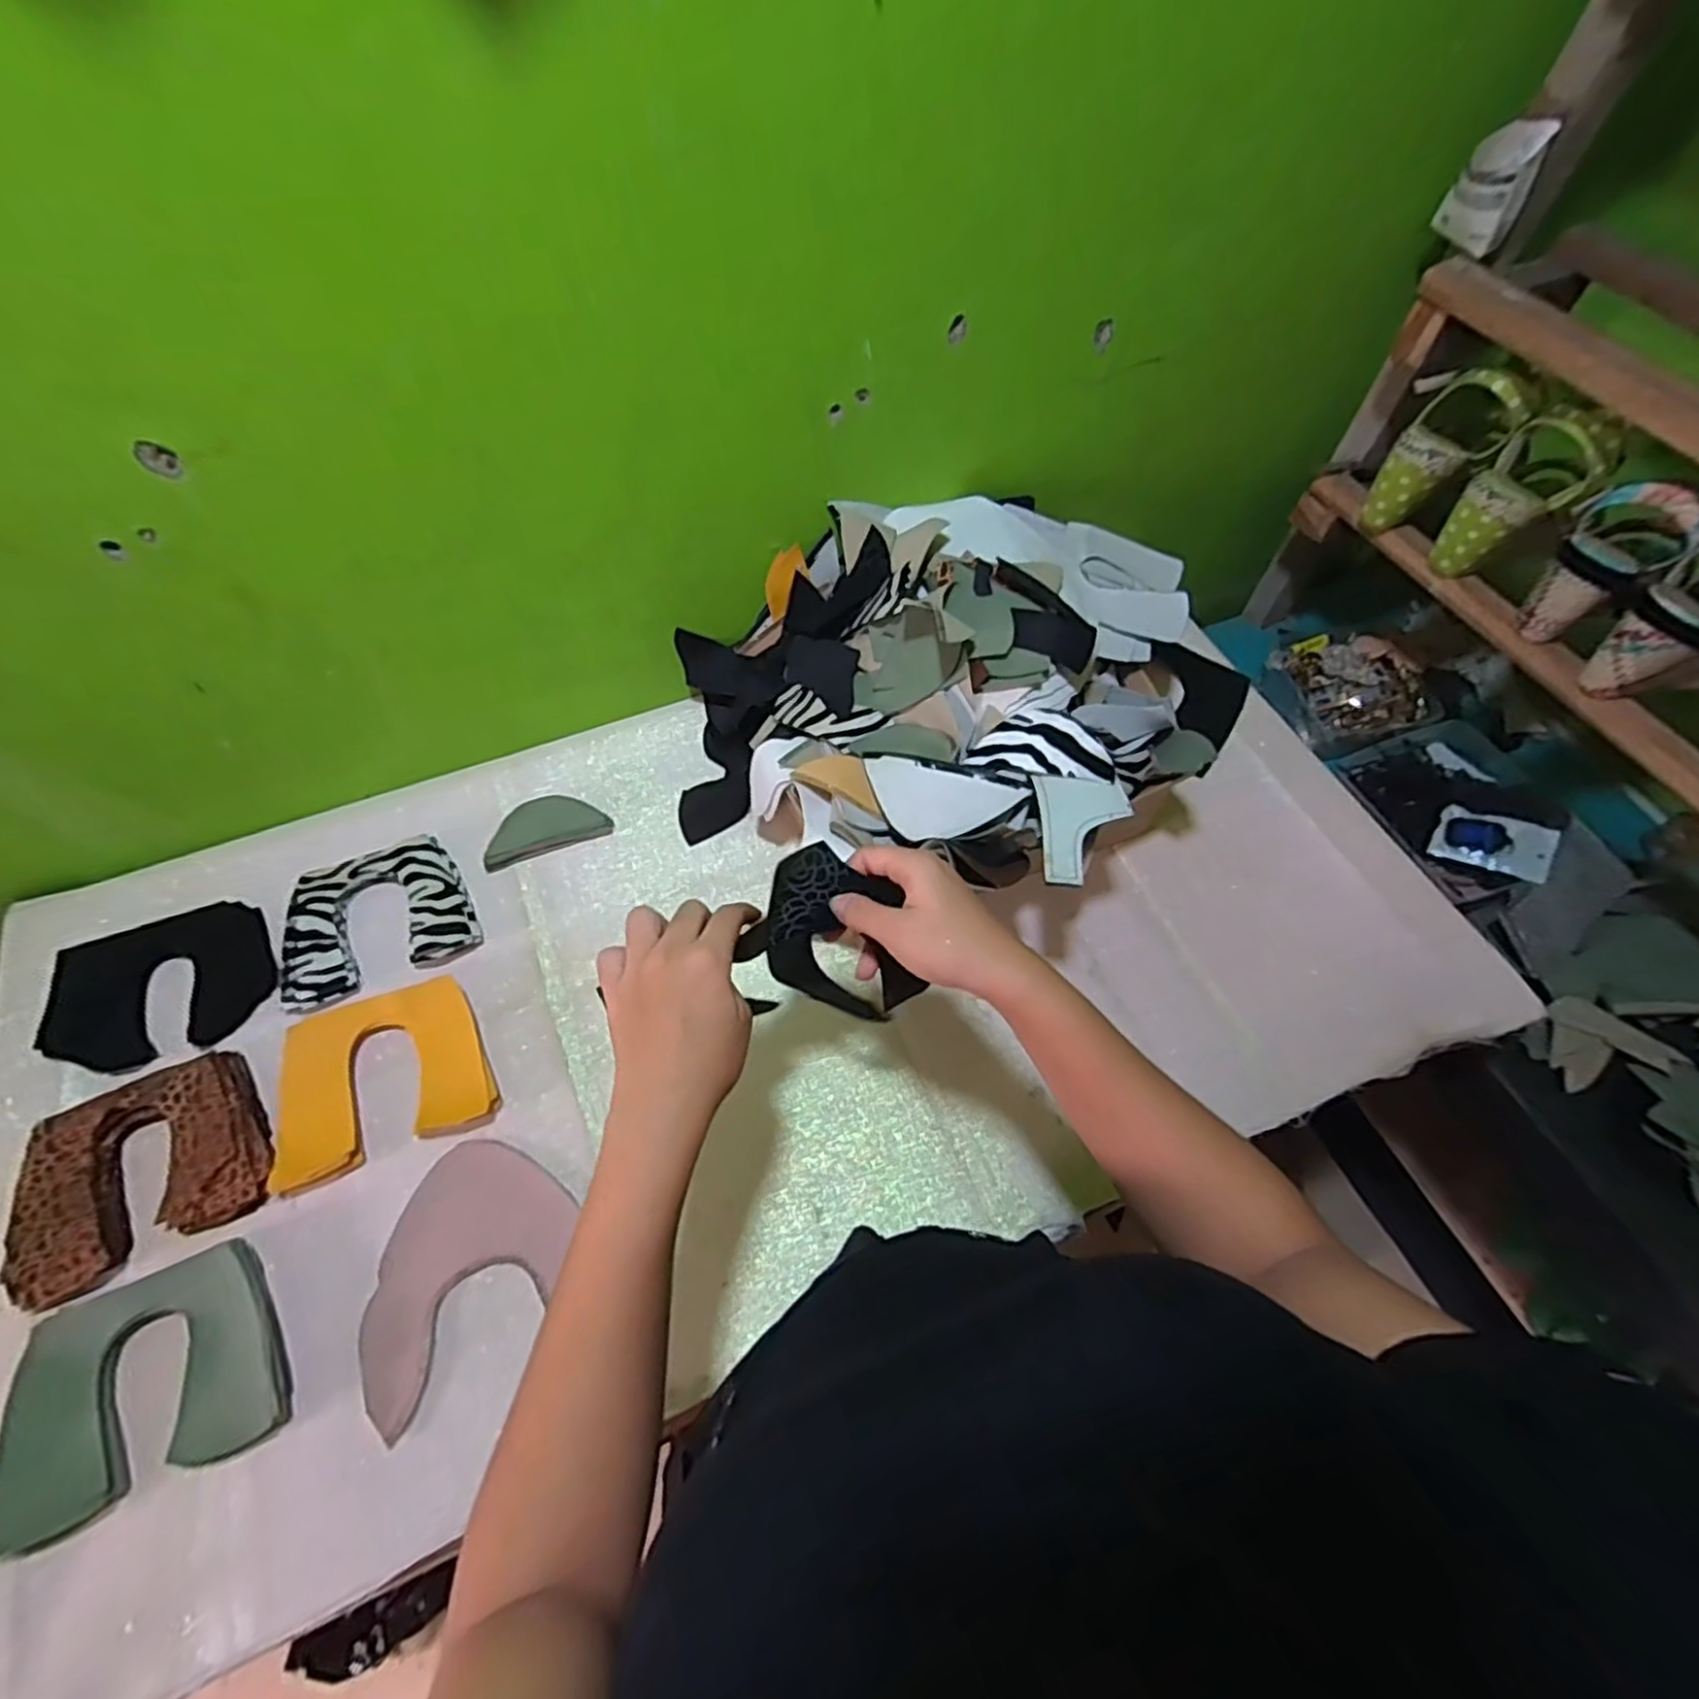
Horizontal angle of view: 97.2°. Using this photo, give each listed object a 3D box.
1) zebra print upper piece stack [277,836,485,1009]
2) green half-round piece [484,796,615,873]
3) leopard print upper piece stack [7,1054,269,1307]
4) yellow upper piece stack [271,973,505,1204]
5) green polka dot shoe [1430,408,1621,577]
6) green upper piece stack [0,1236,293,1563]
[{"bbox_3d":[-0.417,0.058,0.660,0.151,0.022,0.129,-22,63,-12],"label":"zebra print upper piece stack"},{"bbox_3d":[-0.291,-0.025,0.716,0.114,0.008,0.065,-20,63,-12],"label":"green half-round piece"},{"bbox_3d":[-0.521,0.234,0.552,0.155,0.032,0.132,-26,64,-15],"label":"leopard print upper piece stack"},{"bbox_3d":[-0.364,0.176,0.588,0.152,0.025,0.129,-19,63,-11],"label":"yellow upper piece stack"},{"bbox_3d":[0.601,-0.321,0.683,0.076,0.144,0.083,-2,53,-45],"label":"green polka dot shoe"},{"bbox_3d":[-0.456,0.346,0.489,0.148,0.018,0.129,-20,59,-18],"label":"green upper piece stack"}]

